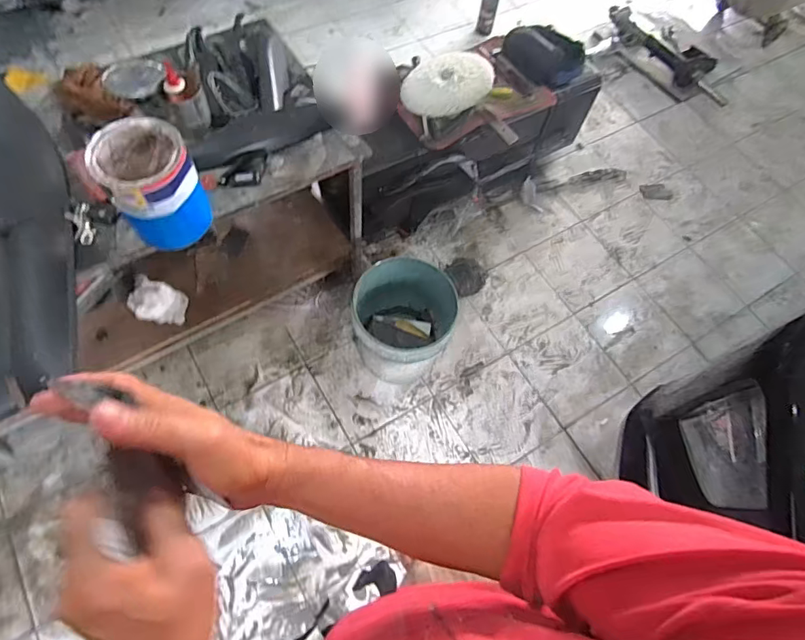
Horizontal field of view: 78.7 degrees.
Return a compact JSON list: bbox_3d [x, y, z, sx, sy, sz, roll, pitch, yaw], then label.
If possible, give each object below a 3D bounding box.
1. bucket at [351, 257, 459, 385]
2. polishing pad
[{"bbox_3d":[0.006,0.031,1.511,0.283,0.339,0.273,2,64,-4],"label":"bucket"},{"bbox_3d":[0.135,-0.677,1.389,0.250,0.052,0.271,-38,56,-9],"label":"polishing pad"}]

